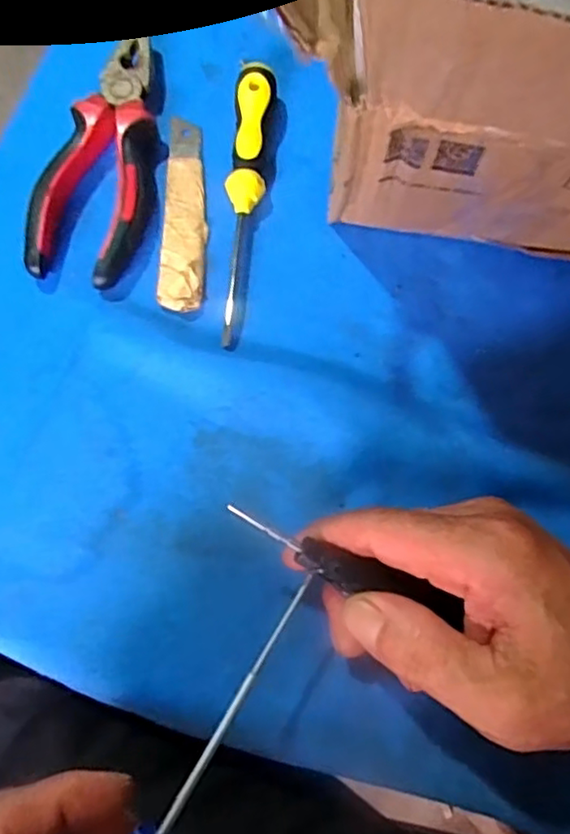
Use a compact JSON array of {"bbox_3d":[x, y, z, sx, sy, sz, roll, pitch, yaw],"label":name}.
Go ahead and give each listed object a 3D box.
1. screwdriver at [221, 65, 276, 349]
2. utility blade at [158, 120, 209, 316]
[{"bbox_3d":[-0.022,-0.112,0.329,0.019,0.022,0.156,6,74,2],"label":"screwdriver"},{"bbox_3d":[-0.053,-0.111,0.336,0.023,0.006,0.116,-1,74,0],"label":"utility blade"}]

